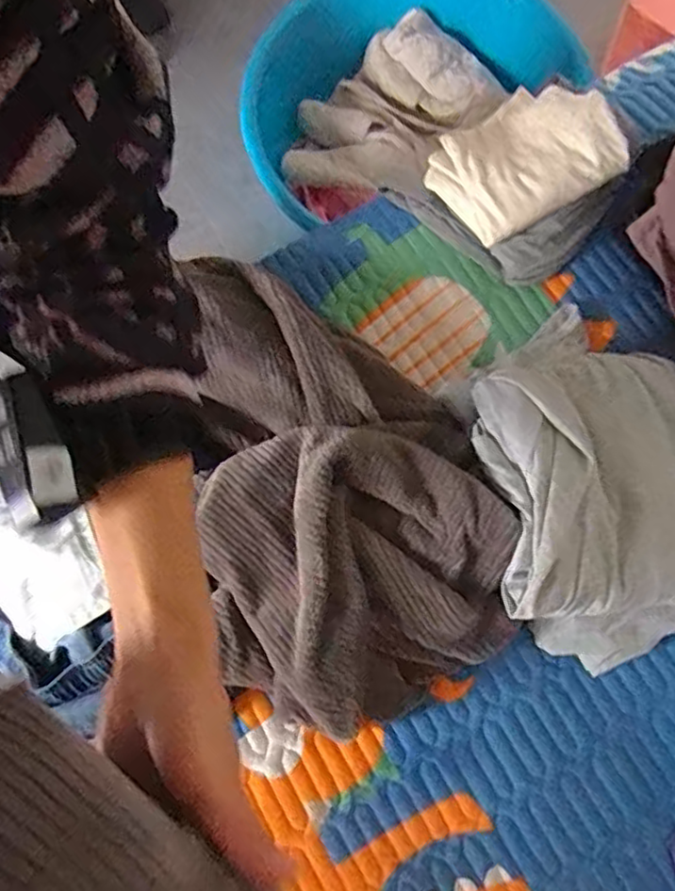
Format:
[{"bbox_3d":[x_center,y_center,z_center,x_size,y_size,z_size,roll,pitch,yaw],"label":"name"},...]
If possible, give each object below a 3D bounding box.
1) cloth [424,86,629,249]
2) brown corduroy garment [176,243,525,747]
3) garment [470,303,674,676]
[{"bbox_3d":[0.183,-0.291,0.668,0.165,0.072,0.138,-27,79,-5],"label":"cloth"},{"bbox_3d":[0.000,0.014,0.565,0.227,0.106,0.419,-11,78,-1],"label":"brown corduroy garment"},{"bbox_3d":[0.214,0.034,0.558,0.237,0.093,0.289,-26,79,-5],"label":"garment"}]

